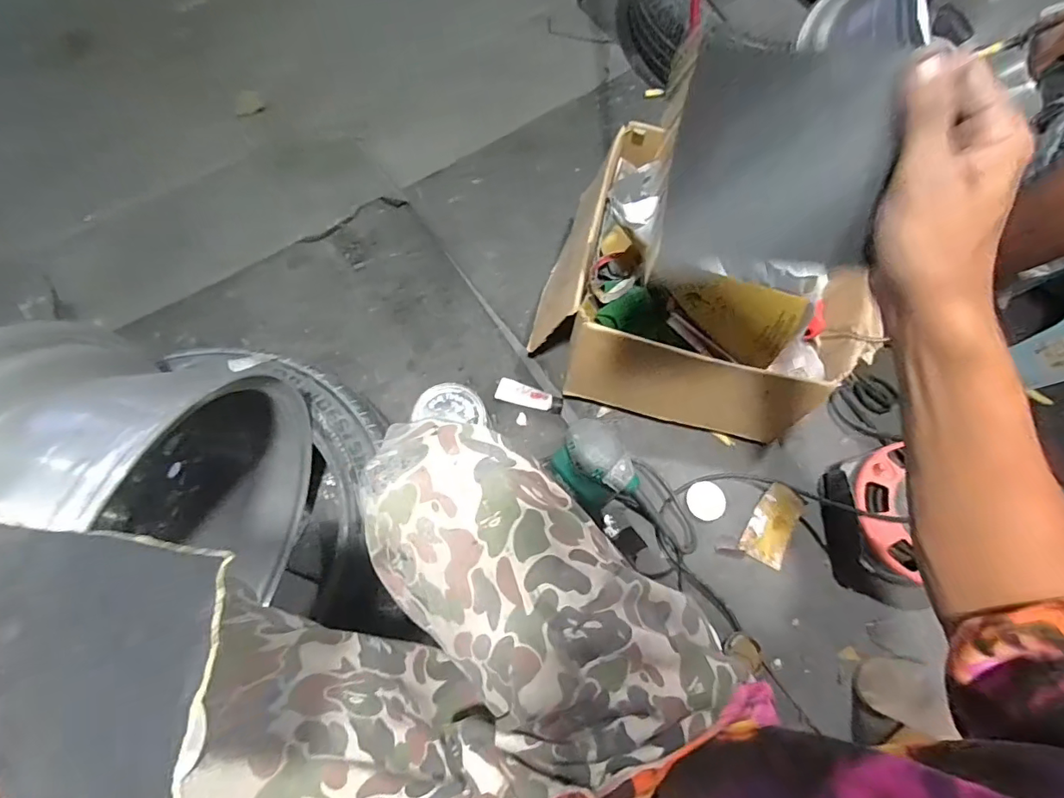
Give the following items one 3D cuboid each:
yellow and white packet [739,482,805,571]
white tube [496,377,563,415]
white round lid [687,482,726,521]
[{"bbox_3d":[0.370,0.193,0.757,0.065,0.021,0.117,29,73,7],"label":"yellow and white packet"},{"bbox_3d":[-0.004,-0.004,0.801,0.108,0.031,0.036,18,72,4],"label":"white tube"},{"bbox_3d":[0.268,0.157,0.762,0.057,0.009,0.057,1,72,-2],"label":"white round lid"}]

